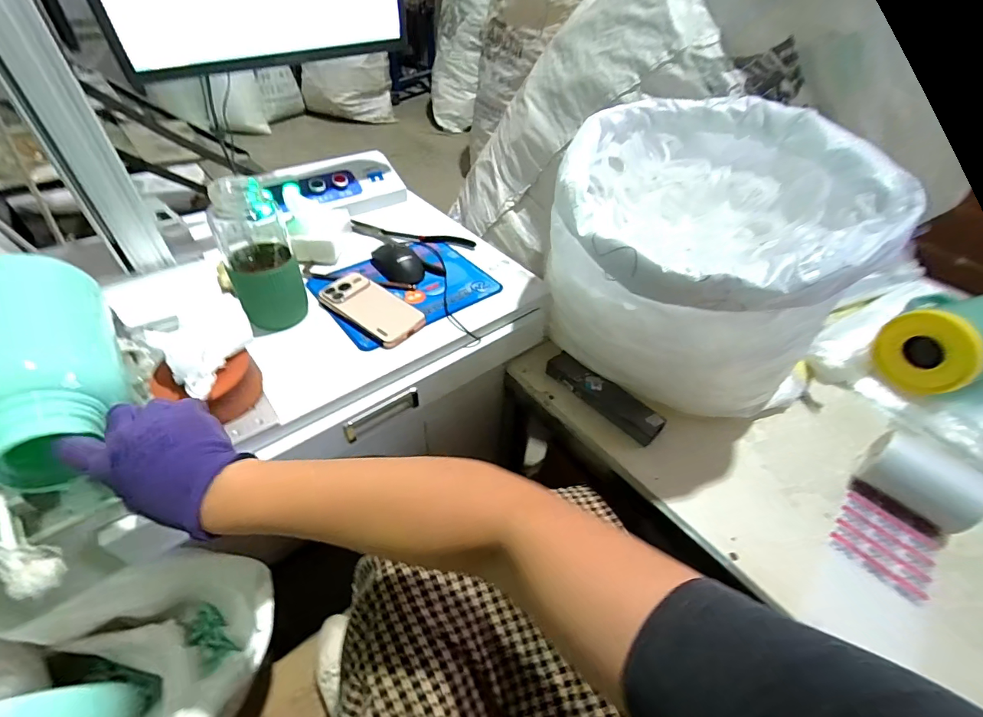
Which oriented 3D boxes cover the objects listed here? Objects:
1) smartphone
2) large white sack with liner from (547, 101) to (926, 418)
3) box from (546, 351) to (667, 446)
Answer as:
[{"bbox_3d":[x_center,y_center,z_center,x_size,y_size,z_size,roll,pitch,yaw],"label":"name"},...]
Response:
[{"bbox_3d":[-0.182,-0.076,0.636,0.160,0.011,0.076,33,62,20],"label":"smartphone"},{"bbox_3d":[0.276,-0.125,0.610,0.374,0.341,0.365,5,45,1],"label":"large white sack with liner"},{"bbox_3d":[0.178,0.057,0.686,0.198,0.036,0.045,36,53,28],"label":"box"}]

